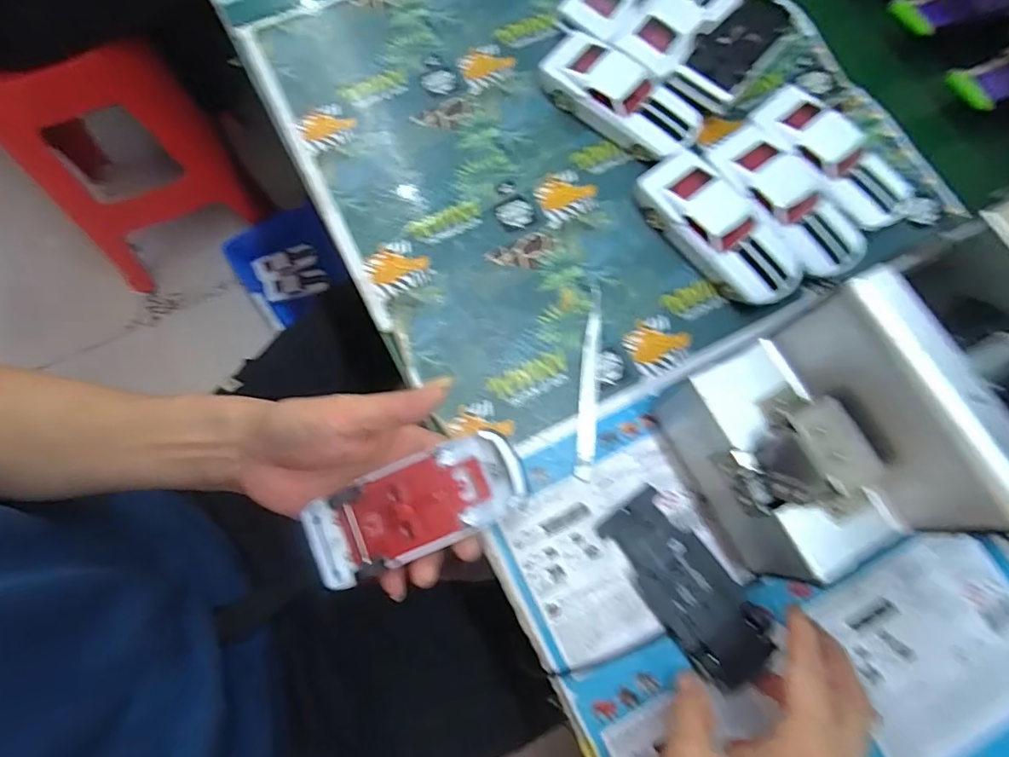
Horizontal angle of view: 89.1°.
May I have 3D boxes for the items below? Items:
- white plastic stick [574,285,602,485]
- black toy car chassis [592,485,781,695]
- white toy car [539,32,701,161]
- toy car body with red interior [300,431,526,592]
[{"bbox_3d":[0.061,0.000,0.365,0.013,0.004,0.141,7,74,-1],"label":"white plastic stick"},{"bbox_3d":[0.114,0.130,0.321,0.051,0.014,0.119,-36,73,-8],"label":"black toy car chassis"},{"bbox_3d":[0.091,-0.222,0.409,0.131,0.033,0.047,39,76,8],"label":"white toy car"},{"bbox_3d":[-0.053,0.078,0.304,0.131,0.020,0.051,-24,76,2],"label":"toy car body with red interior"}]

